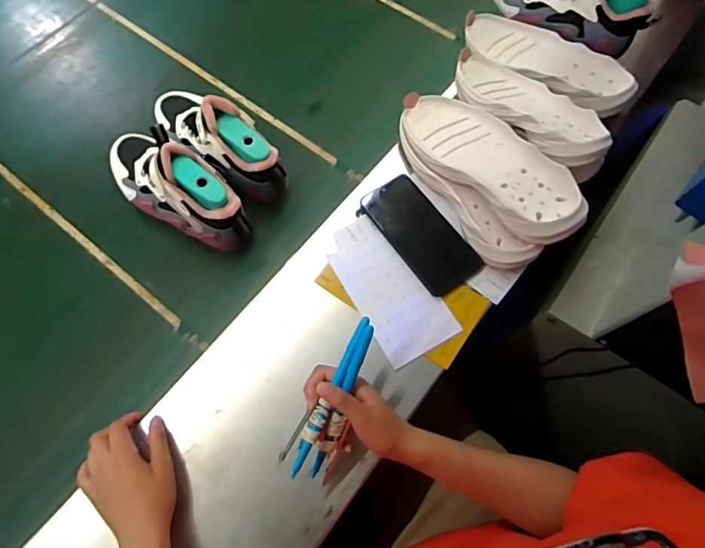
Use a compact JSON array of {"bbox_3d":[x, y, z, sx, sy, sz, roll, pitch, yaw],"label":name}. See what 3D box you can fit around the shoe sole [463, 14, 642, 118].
[{"bbox_3d":[0.280,-0.311,0.669,0.251,0.039,0.098,38,72,13],"label":"shoe sole"}]

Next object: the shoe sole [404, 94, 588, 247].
[{"bbox_3d":[0.168,-0.144,0.576,0.092,0.067,0.268,-39,74,-15],"label":"shoe sole"}]

